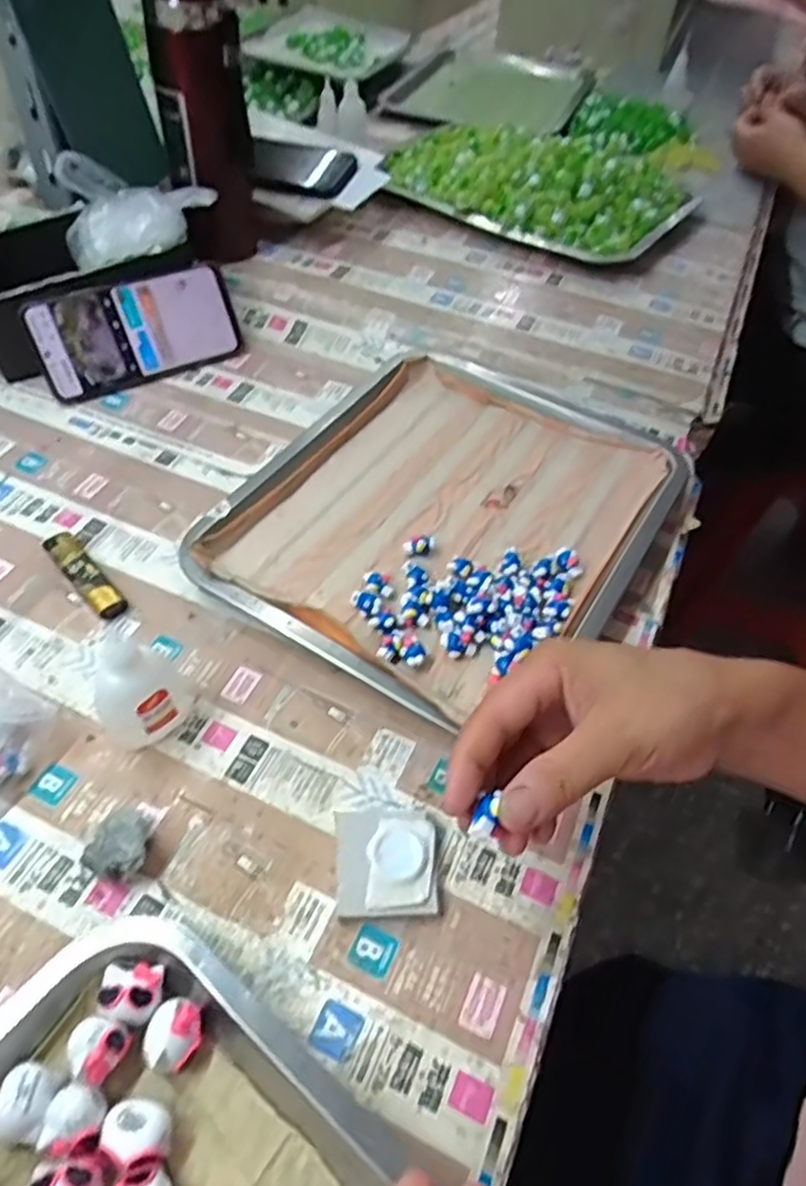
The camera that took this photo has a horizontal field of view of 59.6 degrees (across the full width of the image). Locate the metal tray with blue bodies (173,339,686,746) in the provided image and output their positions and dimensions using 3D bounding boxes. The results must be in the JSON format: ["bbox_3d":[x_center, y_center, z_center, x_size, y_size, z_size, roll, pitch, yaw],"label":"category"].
[{"bbox_3d":[0.028,-0.057,0.509,0.267,0.025,0.302,29,55,17],"label":"metal tray with blue bodies"}]

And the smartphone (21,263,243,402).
[{"bbox_3d":[-0.222,-0.222,0.593,0.164,0.077,0.006,-24,27,-22],"label":"smartphone"}]

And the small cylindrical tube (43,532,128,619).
[{"bbox_3d":[-0.209,-0.012,0.464,0.022,0.014,0.080,-33,62,-27],"label":"small cylindrical tube"}]

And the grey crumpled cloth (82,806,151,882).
[{"bbox_3d":[-0.139,0.124,0.348,0.027,0.020,0.036,8,52,1],"label":"grey crumpled cloth"}]

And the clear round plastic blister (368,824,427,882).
[{"bbox_3d":[-0.002,0.129,0.351,0.029,0.005,0.027,2,52,-3],"label":"clear round plastic blister"}]

